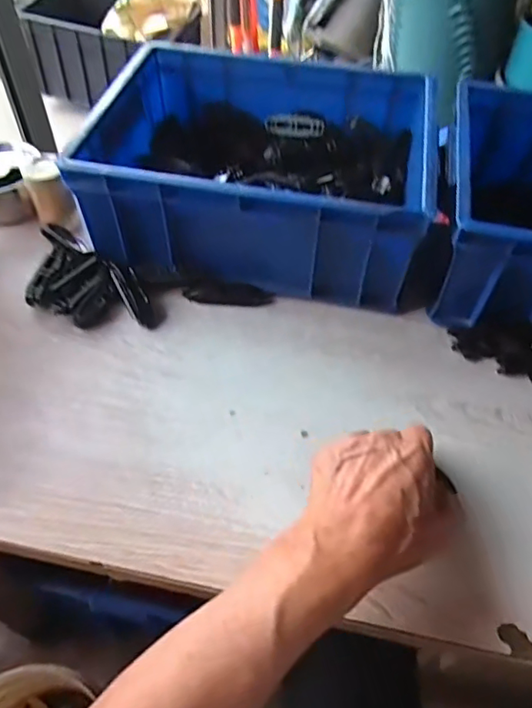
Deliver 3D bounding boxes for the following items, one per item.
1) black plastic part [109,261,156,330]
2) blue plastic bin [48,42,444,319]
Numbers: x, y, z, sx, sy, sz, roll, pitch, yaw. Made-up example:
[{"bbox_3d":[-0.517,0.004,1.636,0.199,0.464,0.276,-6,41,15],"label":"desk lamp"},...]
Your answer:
[{"bbox_3d":[-0.132,-0.061,0.539,0.023,0.013,0.078,-28,78,-20],"label":"black plastic part"},{"bbox_3d":[0.001,-0.202,0.585,0.324,0.116,0.265,10,52,6],"label":"blue plastic bin"}]

